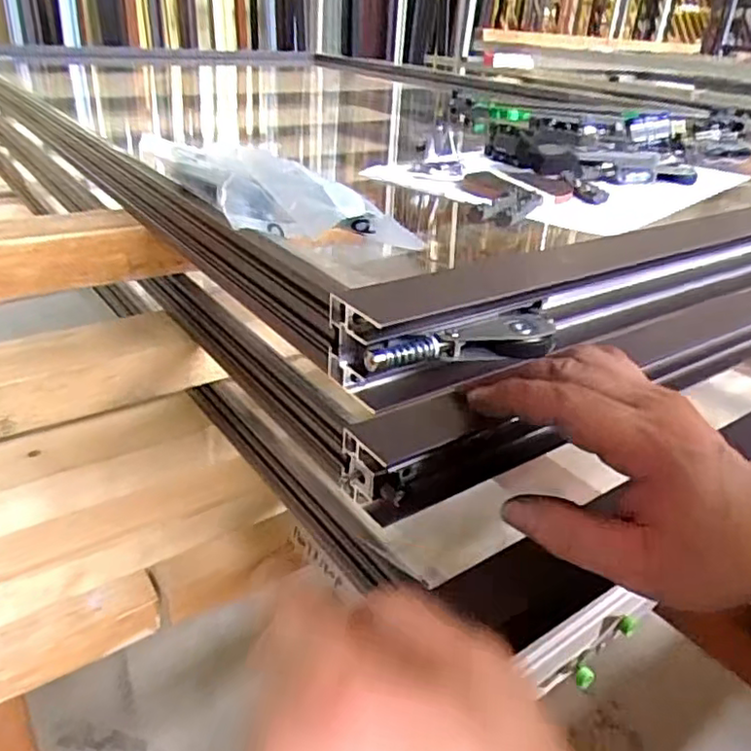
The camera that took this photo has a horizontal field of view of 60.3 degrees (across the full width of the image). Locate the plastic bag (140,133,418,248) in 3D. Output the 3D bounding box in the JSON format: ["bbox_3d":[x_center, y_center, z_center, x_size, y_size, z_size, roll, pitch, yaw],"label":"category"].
[{"bbox_3d":[-0.057,-0.102,0.350,0.078,0.032,0.148,-19,36,-36],"label":"plastic bag"}]

